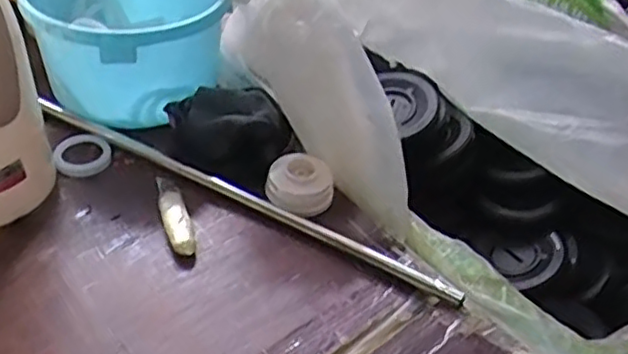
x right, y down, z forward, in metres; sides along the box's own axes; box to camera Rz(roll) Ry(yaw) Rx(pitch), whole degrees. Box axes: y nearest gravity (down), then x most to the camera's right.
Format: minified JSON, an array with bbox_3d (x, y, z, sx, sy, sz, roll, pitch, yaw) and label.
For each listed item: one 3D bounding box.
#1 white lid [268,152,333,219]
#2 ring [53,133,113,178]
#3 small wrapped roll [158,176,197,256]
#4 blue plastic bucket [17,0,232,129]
[{"bbox_3d":[-0.015,0.007,0.676,0.066,0.037,0.066,4,40,-3],"label":"white lid"},{"bbox_3d":[-0.246,-0.023,0.701,0.059,0.013,0.060,4,40,-3],"label":"ring"},{"bbox_3d":[-0.137,0.035,0.647,0.027,0.014,0.113,-10,43,-19],"label":"small wrapped roll"},{"bbox_3d":[-0.223,-0.168,0.785,0.205,0.134,0.225,4,40,-3],"label":"blue plastic bucket"}]

